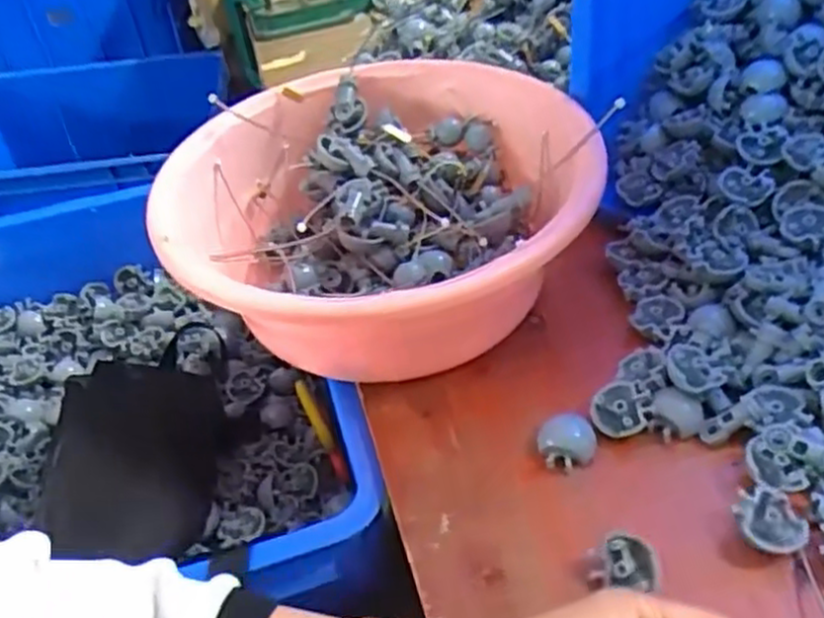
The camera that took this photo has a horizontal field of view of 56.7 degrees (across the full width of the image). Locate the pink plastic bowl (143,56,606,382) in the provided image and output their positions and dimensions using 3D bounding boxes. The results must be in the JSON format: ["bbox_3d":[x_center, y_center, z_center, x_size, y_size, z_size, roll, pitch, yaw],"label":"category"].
[{"bbox_3d":[-0.024,-0.081,0.585,0.314,0.093,0.355,-14,41,-8],"label":"pink plastic bowl"}]

